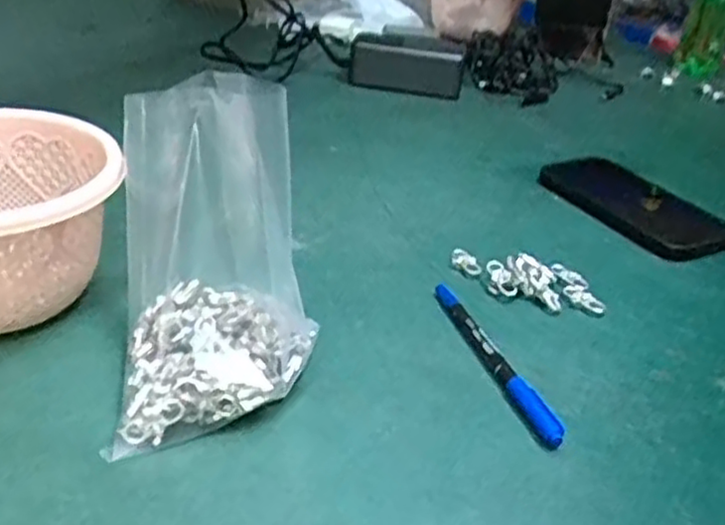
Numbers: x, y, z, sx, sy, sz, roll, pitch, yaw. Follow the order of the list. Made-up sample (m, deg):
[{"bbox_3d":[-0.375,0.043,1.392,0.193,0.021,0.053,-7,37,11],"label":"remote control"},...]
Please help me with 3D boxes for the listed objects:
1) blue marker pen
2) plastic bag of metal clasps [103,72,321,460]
[{"bbox_3d":[0.074,0.054,0.421,0.013,0.009,0.137,-6,34,-21],"label":"blue marker pen"},{"bbox_3d":[-0.073,-0.012,0.370,0.094,0.145,0.133,-2,33,-15],"label":"plastic bag of metal clasps"}]

